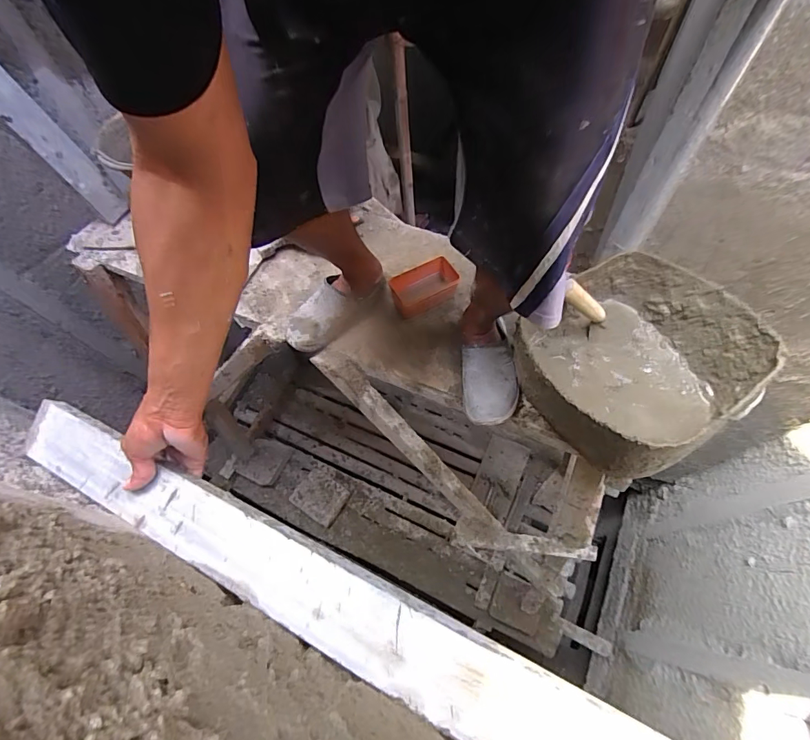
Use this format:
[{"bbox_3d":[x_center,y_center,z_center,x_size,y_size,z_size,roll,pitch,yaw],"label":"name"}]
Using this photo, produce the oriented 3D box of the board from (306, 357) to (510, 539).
[{"bbox_3d":[0.041,0.208,1.045,0.046,0.704,0.048,3,50,53],"label":"board"}]

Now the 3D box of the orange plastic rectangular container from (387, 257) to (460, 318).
[{"bbox_3d":[0.041,-0.185,0.955,0.142,0.071,0.078,-25,63,-11],"label":"orange plastic rectangular container"}]

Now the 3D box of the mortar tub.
[{"bbox_3d":[0.373,-0.010,0.725,0.337,0.156,0.304,-33,65,-15],"label":"mortar tub"}]

